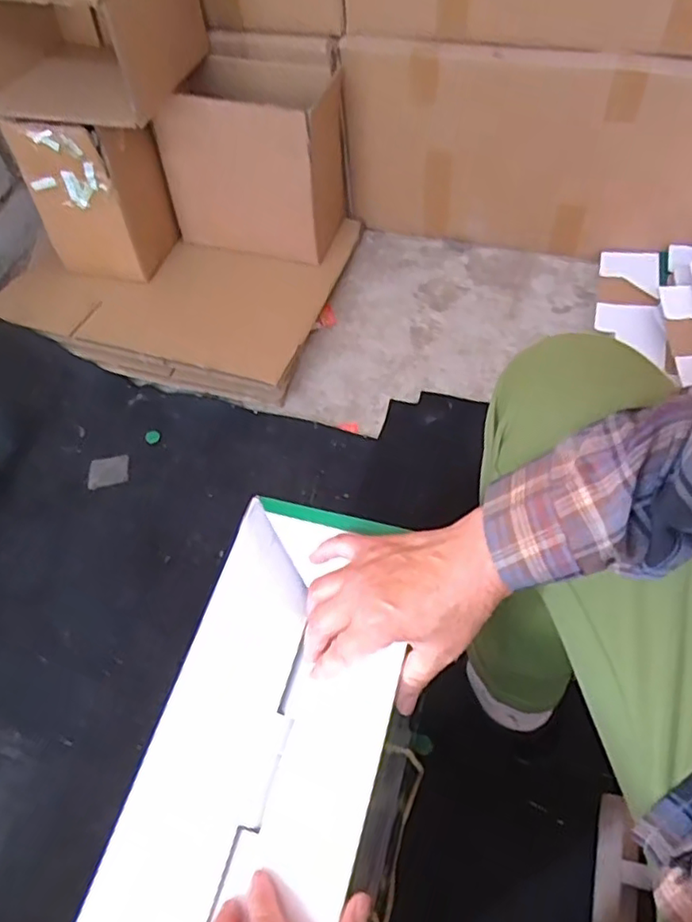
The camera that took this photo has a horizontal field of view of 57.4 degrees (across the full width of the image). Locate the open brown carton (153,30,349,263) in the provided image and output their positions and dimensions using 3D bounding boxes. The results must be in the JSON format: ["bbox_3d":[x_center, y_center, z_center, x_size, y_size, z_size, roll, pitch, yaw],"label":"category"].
[{"bbox_3d":[-0.144,-0.497,1.021,0.254,0.271,0.165,10,59,11],"label":"open brown carton"}]

